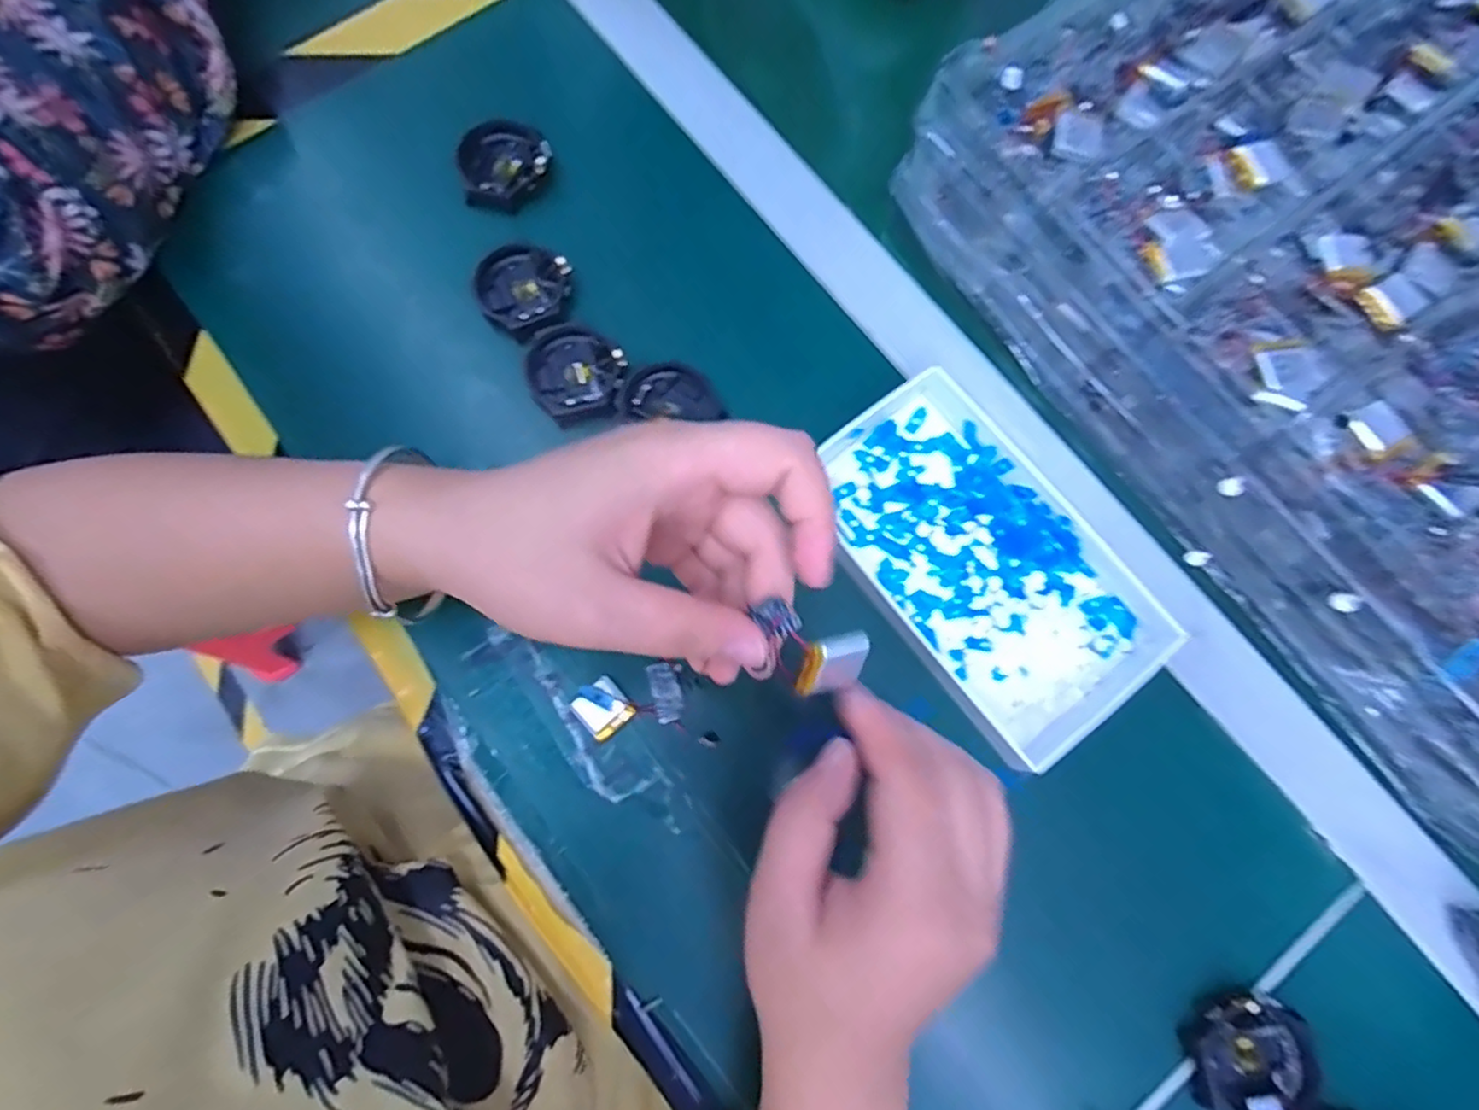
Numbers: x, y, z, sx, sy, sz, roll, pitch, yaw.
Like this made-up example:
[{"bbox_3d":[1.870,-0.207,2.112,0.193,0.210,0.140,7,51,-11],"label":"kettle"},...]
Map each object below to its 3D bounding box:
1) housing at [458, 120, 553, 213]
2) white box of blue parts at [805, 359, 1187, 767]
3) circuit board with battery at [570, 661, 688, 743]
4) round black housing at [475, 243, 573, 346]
[{"bbox_3d":[-0.131,-0.219,0.374,0.049,0.013,0.048,0,76,-2],"label":"housing"},{"bbox_3d":[0.118,-0.001,0.323,0.107,0.027,0.175,-36,81,-7],"label":"white box of blue parts"},{"bbox_3d":[-0.051,0.069,0.311,0.049,0.006,0.031,-7,76,-4],"label":"circuit board with battery"},{"bbox_3d":[-0.117,-0.141,0.354,0.048,0.009,0.047,0,76,-2],"label":"round black housing"}]

